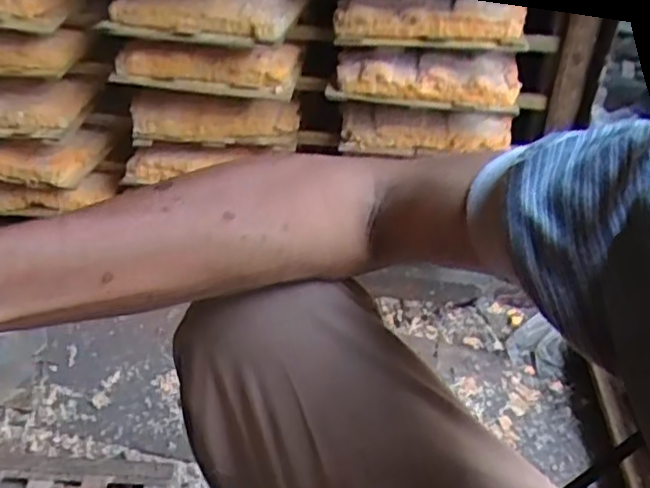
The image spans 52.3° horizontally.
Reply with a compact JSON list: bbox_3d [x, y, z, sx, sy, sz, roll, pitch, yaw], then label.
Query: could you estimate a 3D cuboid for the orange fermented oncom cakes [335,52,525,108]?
[{"bbox_3d":[0.132,-0.207,0.821,0.229,0.042,0.087,-2,40,-7],"label":"orange fermented oncom cakes"}]

